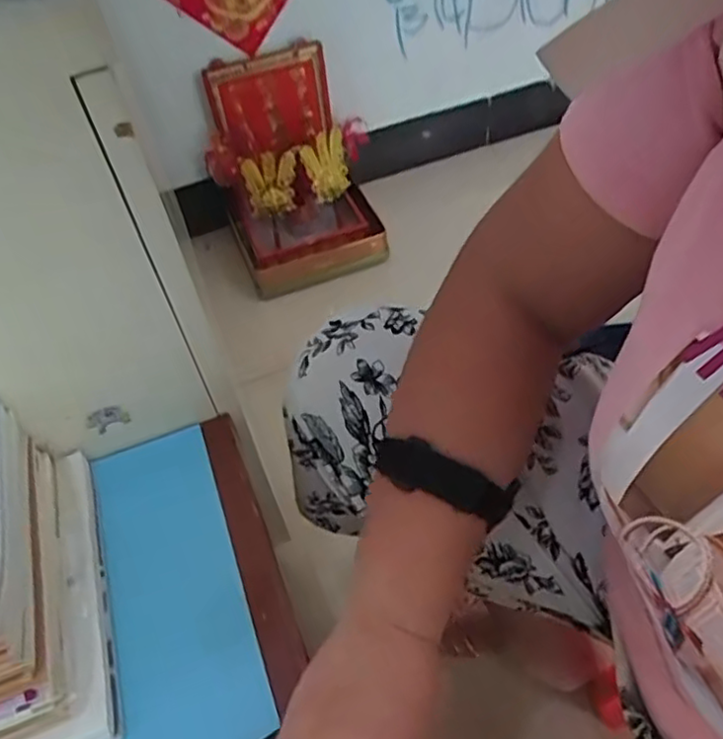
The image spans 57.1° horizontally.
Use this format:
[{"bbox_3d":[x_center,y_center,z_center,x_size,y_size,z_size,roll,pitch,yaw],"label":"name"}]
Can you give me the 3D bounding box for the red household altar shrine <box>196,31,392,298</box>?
[{"bbox_3d":[-0.110,-0.334,1.110,0.254,0.299,0.277,-15,50,-7],"label":"red household altar shrine"}]

